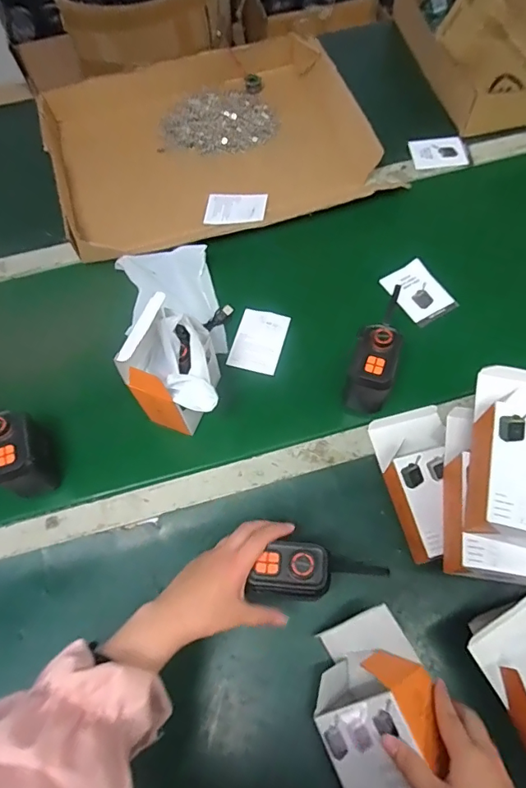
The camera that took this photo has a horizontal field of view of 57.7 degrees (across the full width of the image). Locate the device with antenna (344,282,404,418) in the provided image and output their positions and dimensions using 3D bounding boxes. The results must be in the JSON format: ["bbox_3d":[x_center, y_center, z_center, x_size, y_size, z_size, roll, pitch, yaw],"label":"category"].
[{"bbox_3d":[0.147,-0.049,0.619,0.053,0.098,0.144,16,68,10],"label":"device with antenna"}]

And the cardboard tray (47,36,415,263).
[{"bbox_3d":[-0.094,-0.452,0.867,0.547,0.064,0.451,-20,67,-6],"label":"cardboard tray"}]

